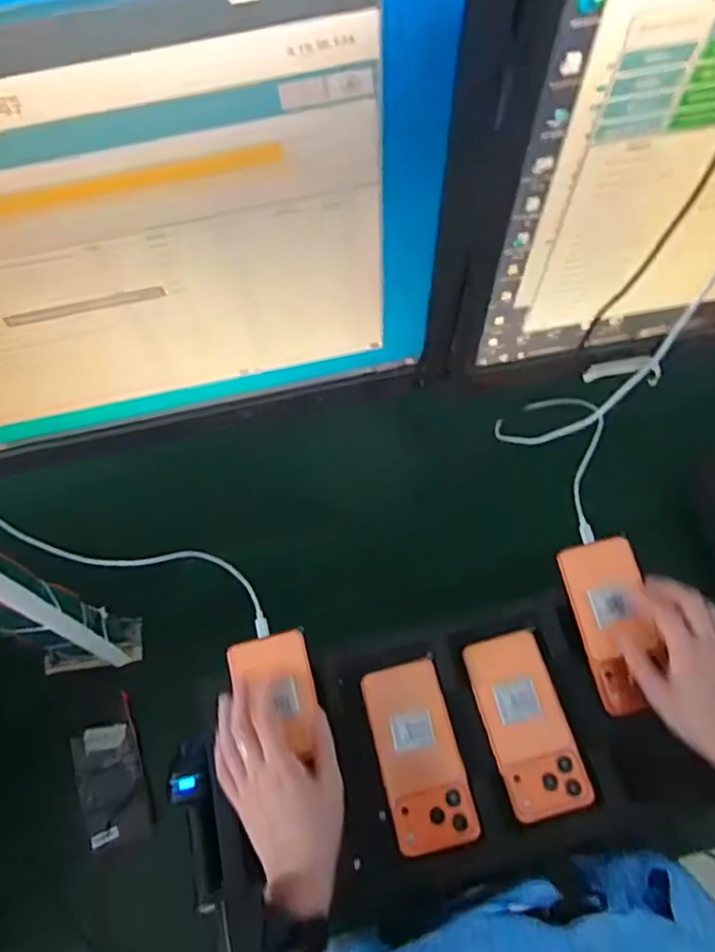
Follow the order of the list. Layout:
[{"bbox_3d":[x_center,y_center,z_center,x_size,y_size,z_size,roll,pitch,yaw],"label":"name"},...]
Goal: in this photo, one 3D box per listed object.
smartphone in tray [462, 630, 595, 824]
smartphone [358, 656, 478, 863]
[{"bbox_3d":[0.166,0.240,0.606,0.078,0.009,0.165,-14,63,-3],"label":"smartphone in tray"},{"bbox_3d":[0.059,0.269,0.598,0.077,0.007,0.164,-14,63,-3],"label":"smartphone"}]

